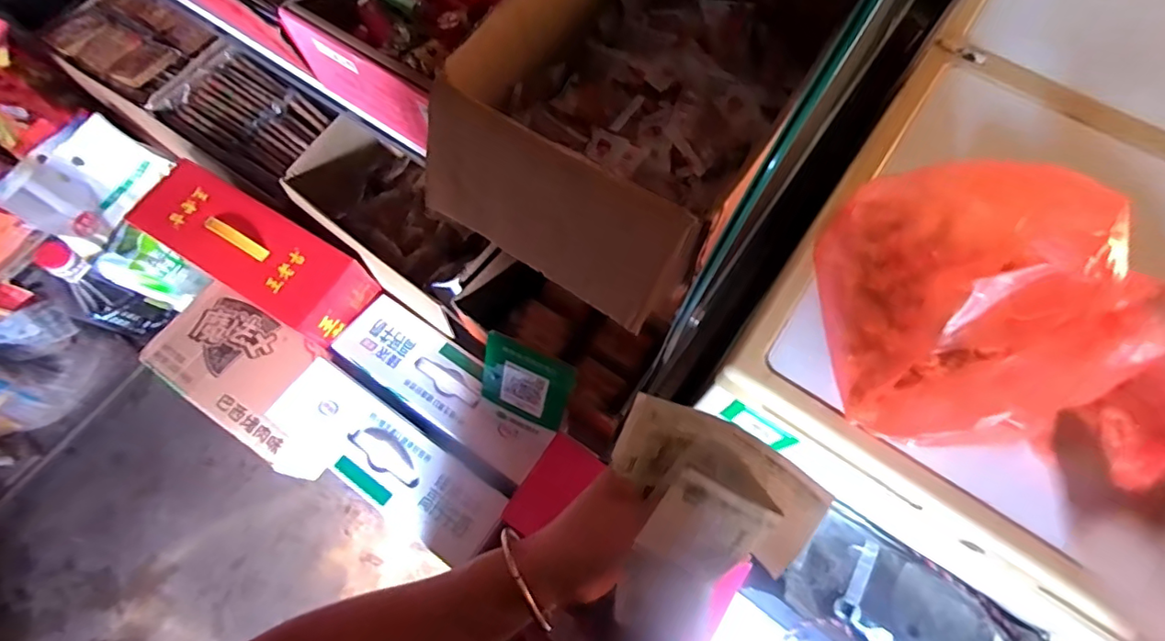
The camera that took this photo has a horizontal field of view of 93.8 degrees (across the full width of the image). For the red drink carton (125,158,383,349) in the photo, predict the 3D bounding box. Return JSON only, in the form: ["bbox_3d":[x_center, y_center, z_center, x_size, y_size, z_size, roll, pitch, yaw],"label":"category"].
[{"bbox_3d":[-0.508,-0.112,0.831,0.365,0.101,0.124,29,73,12],"label":"red drink carton"}]

